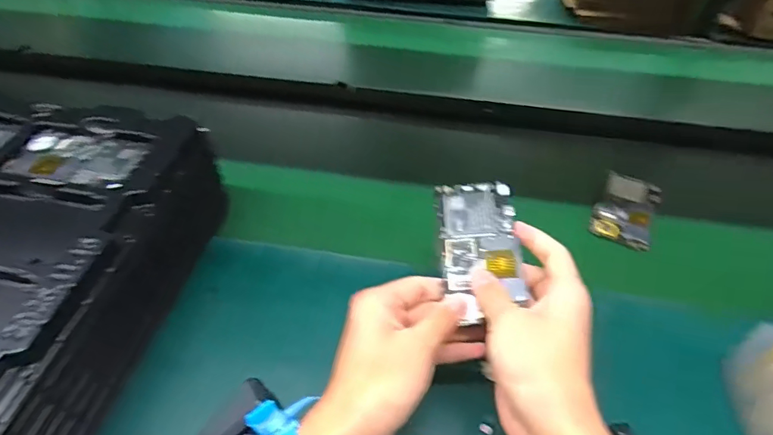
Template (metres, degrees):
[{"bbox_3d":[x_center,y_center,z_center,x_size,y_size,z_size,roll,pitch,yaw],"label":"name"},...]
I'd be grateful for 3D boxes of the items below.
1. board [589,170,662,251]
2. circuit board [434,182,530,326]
[{"bbox_3d":[0.295,-0.011,0.573,0.065,0.013,0.119,23,49,19],"label":"board"},{"bbox_3d":[0.077,0.024,0.387,0.066,0.009,0.124,-2,59,9],"label":"circuit board"}]

